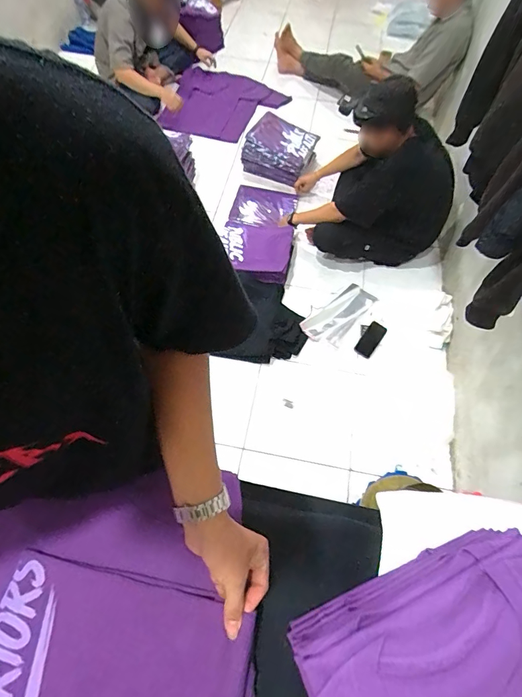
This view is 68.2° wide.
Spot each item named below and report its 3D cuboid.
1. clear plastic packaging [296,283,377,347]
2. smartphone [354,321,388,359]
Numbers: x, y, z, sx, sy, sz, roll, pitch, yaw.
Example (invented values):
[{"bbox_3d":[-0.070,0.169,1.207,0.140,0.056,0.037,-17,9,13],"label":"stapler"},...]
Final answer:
[{"bbox_3d":[0.350,-0.157,1.746,0.184,0.055,0.373,37,66,17],"label":"clear plastic packaging"},{"bbox_3d":[0.469,-0.036,1.649,0.072,0.016,0.162,34,81,15],"label":"smartphone"}]

